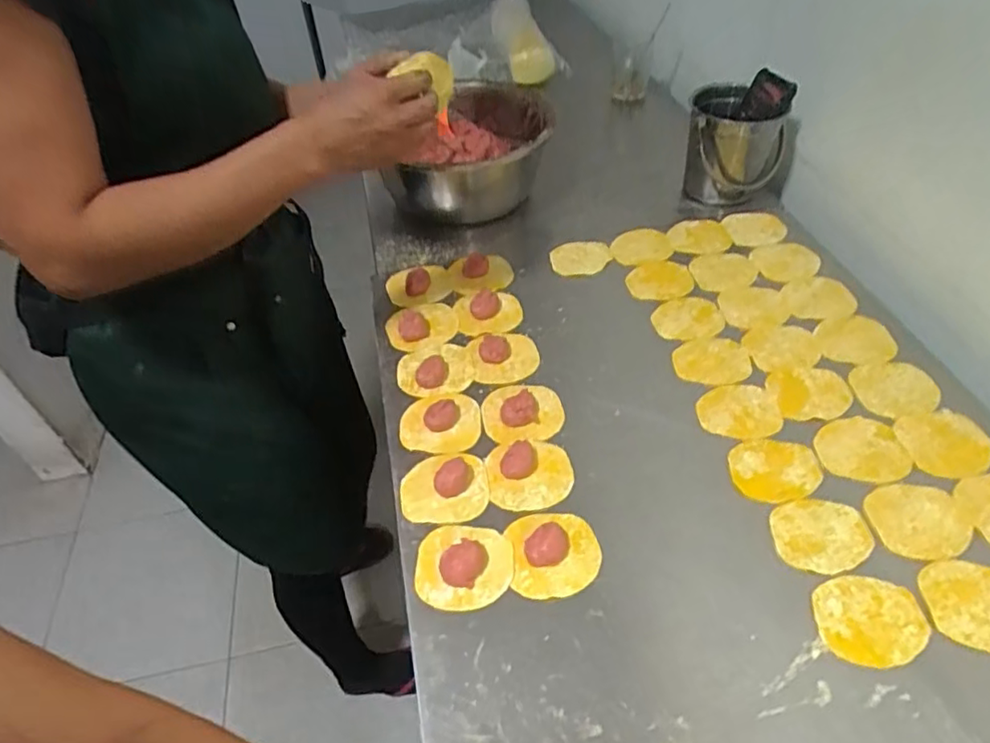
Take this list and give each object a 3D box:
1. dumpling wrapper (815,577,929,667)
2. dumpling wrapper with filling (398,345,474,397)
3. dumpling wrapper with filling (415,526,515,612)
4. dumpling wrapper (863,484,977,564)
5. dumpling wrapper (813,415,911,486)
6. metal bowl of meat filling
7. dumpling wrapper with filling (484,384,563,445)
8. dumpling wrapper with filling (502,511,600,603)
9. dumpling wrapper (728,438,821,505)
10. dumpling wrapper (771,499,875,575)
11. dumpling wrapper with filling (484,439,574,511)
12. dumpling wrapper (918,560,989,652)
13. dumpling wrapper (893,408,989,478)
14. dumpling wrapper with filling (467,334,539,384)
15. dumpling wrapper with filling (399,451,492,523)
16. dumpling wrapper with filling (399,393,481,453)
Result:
[{"bbox_3d":[0.299,0.196,0.501,0.082,0.004,0.069,-3,47,2],"label":"dumpling wrapper"},{"bbox_3d":[-0.068,-0.006,0.716,0.085,0.010,0.077,-13,47,-7],"label":"dumpling wrapper with filling"},{"bbox_3d":[-0.027,0.166,0.548,0.083,0.023,0.074,-1,47,4],"label":"dumpling wrapper with filling"},{"bbox_3d":[0.377,0.132,0.561,0.085,0.004,0.072,-6,47,-1],"label":"dumpling wrapper"},{"bbox_3d":[0.358,0.077,0.618,0.082,0.004,0.075,-3,47,3],"label":"dumpling wrapper"},{"bbox_3d":[-0.020,-0.330,0.967,0.202,0.137,0.242,2,47,7],"label":"metal bowl of meat filling"},{"bbox_3d":[0.029,0.040,0.664,0.084,0.019,0.080,-11,47,-5],"label":"dumpling wrapper with filling"},{"bbox_3d":[0.052,0.158,0.555,0.077,0.013,0.078,-3,47,3],"label":"dumpling wrapper with filling"},{"bbox_3d":[0.270,0.094,0.606,0.086,0.004,0.069,-12,47,-6],"label":"dumpling wrapper"},{"bbox_3d":[0.286,0.142,0.554,0.082,0.004,0.069,-6,47,0],"label":"dumpling wrapper"},{"bbox_3d":[0.033,0.094,0.611,0.082,0.019,0.070,-11,47,-5],"label":"dumpling wrapper with filling"},{"bbox_3d":[0.390,0.187,0.507,0.083,0.004,0.072,2,47,7],"label":"dumpling wrapper"},{"bbox_3d":[0.442,0.069,0.616,0.085,0.004,0.076,-9,47,-3],"label":"dumpling wrapper"},{"bbox_3d":[0.010,-0.019,0.730,0.076,0.012,0.076,-3,47,3],"label":"dumpling wrapper with filling"},{"bbox_3d":[-0.049,0.103,0.602,0.082,0.025,0.075,-3,47,3],"label":"dumpling wrapper with filling"},{"bbox_3d":[-0.058,0.050,0.661,0.083,0.014,0.078,-3,47,3],"label":"dumpling wrapper with filling"}]

